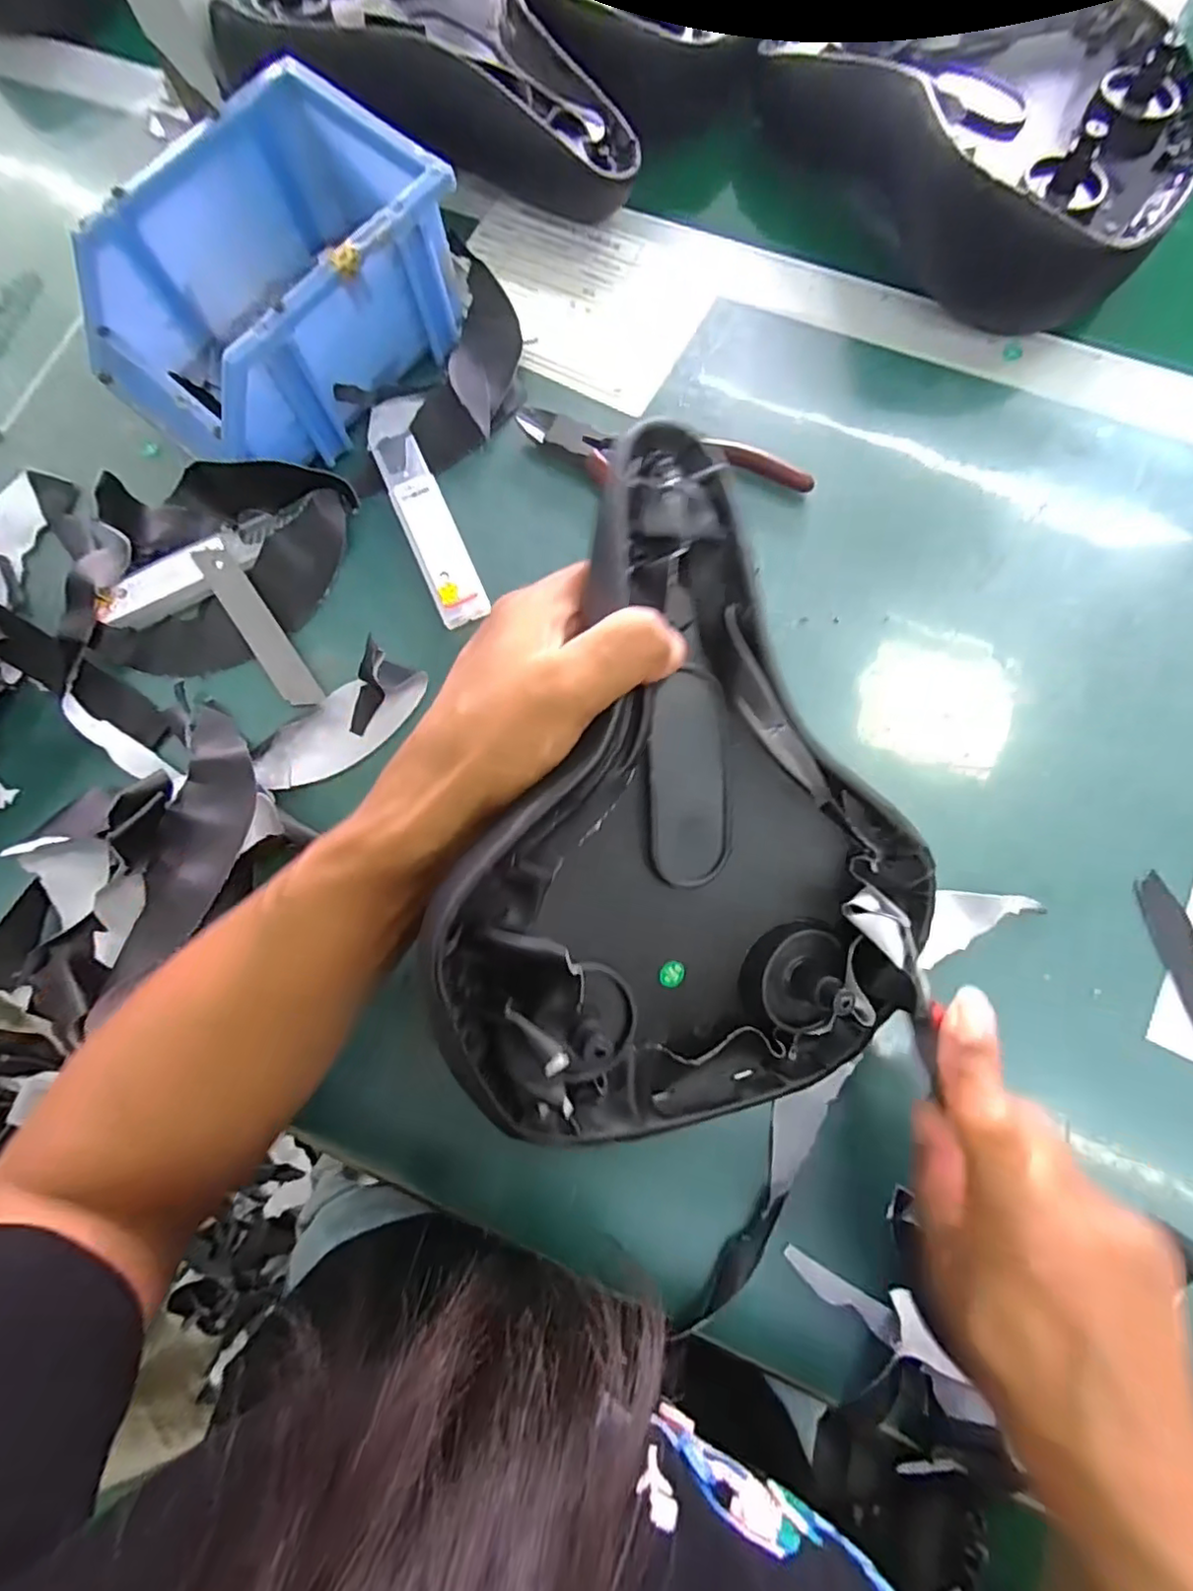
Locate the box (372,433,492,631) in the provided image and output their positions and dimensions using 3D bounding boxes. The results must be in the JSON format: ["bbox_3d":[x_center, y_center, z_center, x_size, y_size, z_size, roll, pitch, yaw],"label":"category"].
[{"bbox_3d":[-0.087,-0.139,0.333,0.026,0.014,0.116,-24,78,-3],"label":"box"}]

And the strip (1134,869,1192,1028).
[{"bbox_3d":[0.265,0.077,0.285,0.016,0.006,0.083,-12,78,-1],"label":"strip"}]

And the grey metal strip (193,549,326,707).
[{"bbox_3d":[-0.174,-0.086,0.329,0.018,0.004,0.101,-33,87,-17],"label":"grey metal strip"}]

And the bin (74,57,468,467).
[{"bbox_3d":[-0.165,-0.258,0.329,0.120,0.075,0.173,43,82,9],"label":"bin"}]

